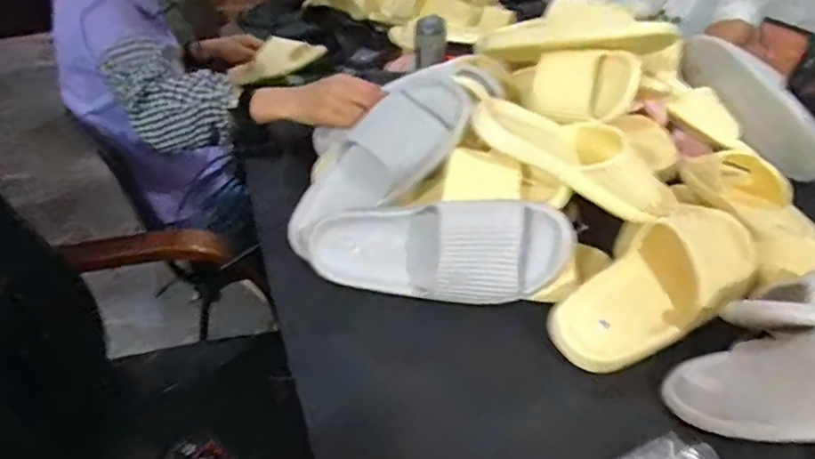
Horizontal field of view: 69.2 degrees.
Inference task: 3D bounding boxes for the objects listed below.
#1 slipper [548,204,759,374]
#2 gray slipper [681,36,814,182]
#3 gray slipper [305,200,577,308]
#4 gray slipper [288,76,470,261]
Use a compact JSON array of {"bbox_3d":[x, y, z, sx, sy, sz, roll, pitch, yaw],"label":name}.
[{"bbox_3d":[0.268,0.049,0.605,0.277,0.073,0.104,-26,42,-33],"label":"slipper"},{"bbox_3d":[0.514,-0.182,0.877,0.064,0.094,0.270,-31,76,-37],"label":"gray slipper"},{"bbox_3d":[0.021,0.025,0.637,0.285,0.108,0.073,-2,-3,23],"label":"gray slipper"},{"bbox_3d":[-0.040,-0.079,0.694,0.258,0.063,0.087,-40,39,5],"label":"gray slipper"}]

